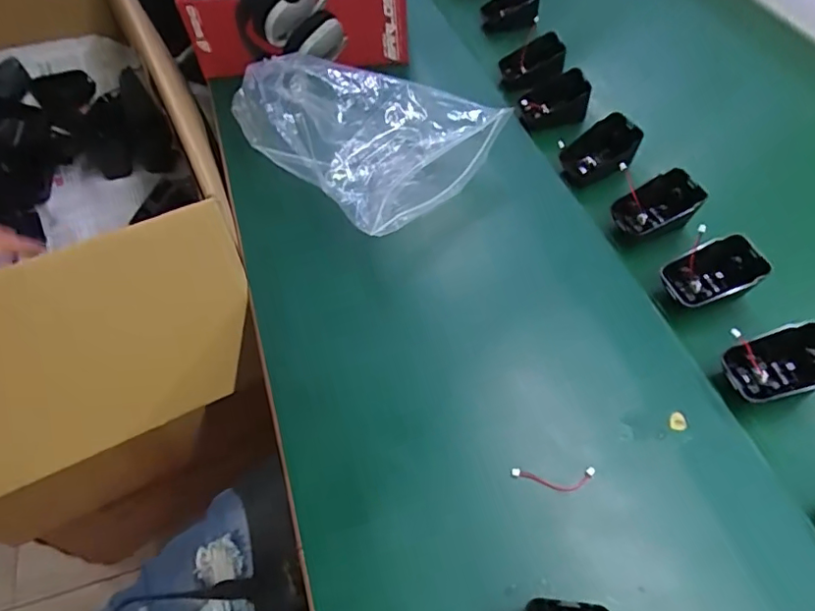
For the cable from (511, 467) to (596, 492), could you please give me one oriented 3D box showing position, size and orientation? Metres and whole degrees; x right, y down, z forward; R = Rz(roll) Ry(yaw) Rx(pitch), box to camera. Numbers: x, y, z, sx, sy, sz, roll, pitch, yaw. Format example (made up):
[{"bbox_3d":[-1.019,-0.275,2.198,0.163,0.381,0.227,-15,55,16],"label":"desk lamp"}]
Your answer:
[{"bbox_3d":[0.093,0.111,0.354,0.052,0.006,0.014,0,53,0],"label":"cable"}]

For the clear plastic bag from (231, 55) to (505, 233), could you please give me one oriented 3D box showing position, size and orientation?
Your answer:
[{"bbox_3d":[-0.043,-0.174,0.516,0.160,0.049,0.226,-38,63,-24],"label":"clear plastic bag"}]

